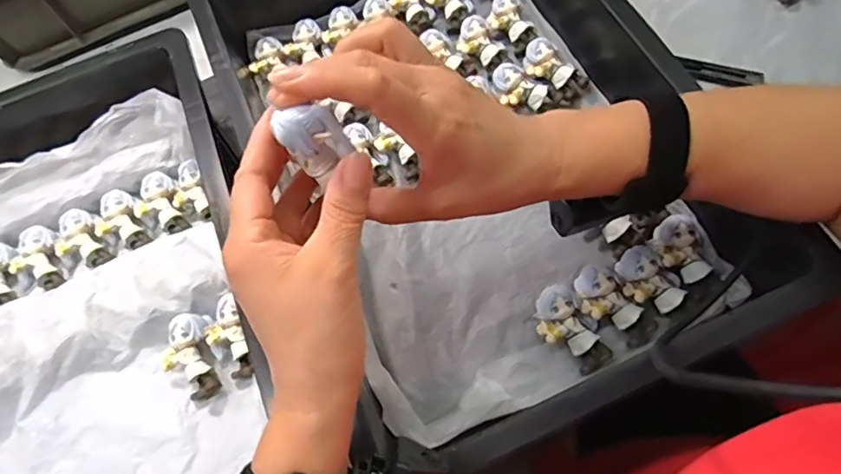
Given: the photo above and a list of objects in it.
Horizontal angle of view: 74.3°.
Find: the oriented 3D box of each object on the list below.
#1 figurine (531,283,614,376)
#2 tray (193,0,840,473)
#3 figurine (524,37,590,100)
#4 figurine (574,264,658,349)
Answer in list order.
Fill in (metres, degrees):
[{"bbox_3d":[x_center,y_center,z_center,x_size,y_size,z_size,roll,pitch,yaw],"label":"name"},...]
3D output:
[{"bbox_3d":[0.110,0.066,0.402,0.039,0.019,0.063,-41,74,-13],"label":"figurine"},{"bbox_3d":[0.027,-0.099,0.448,0.310,0.104,0.462,-24,71,-7],"label":"tray"},{"bbox_3d":[0.117,-0.150,0.495,0.034,0.020,0.059,-31,72,-9],"label":"figurine"},{"bbox_3d":[0.138,0.051,0.401,0.033,0.017,0.063,-40,73,-12],"label":"figurine"}]

